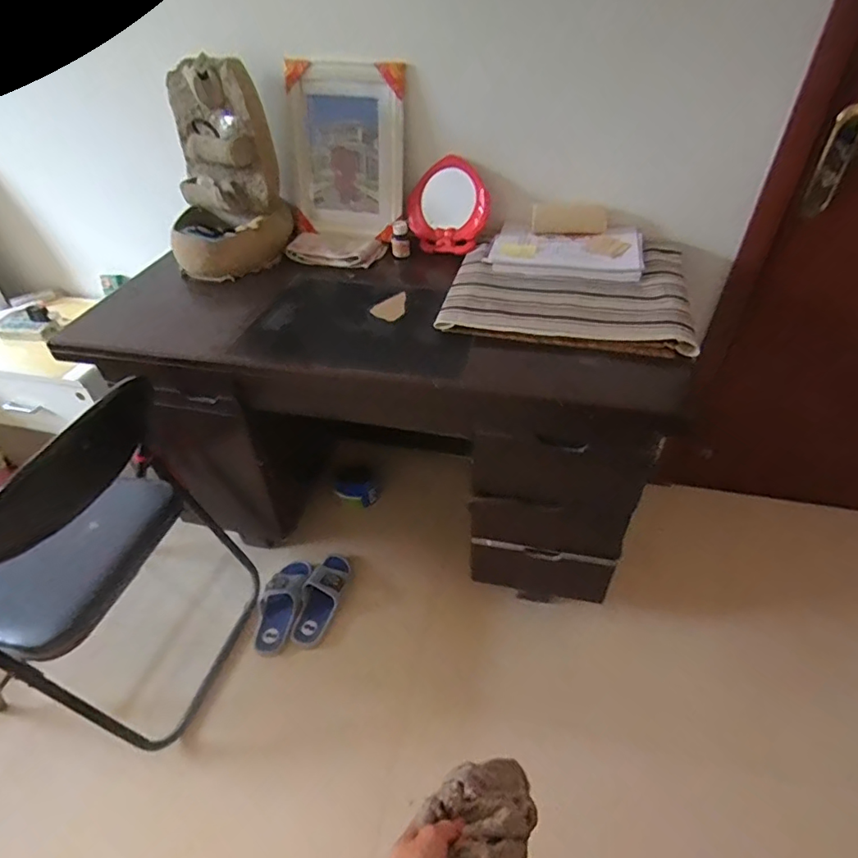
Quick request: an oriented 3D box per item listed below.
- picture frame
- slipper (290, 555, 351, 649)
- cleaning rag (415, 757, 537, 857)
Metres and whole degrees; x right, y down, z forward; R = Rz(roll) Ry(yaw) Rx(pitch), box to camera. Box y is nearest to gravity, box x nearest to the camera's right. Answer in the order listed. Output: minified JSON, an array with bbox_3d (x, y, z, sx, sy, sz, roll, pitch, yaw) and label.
[{"bbox_3d":[-0.197,-0.613,1.159,0.289,0.346,0.029,14,38,9],"label":"picture frame"},{"bbox_3d":[-0.279,0.443,1.398,0.093,0.098,0.269,11,43,12],"label":"slipper"},{"bbox_3d":[0.052,0.392,0.510,0.103,0.081,0.148,13,44,14],"label":"cleaning rag"}]

